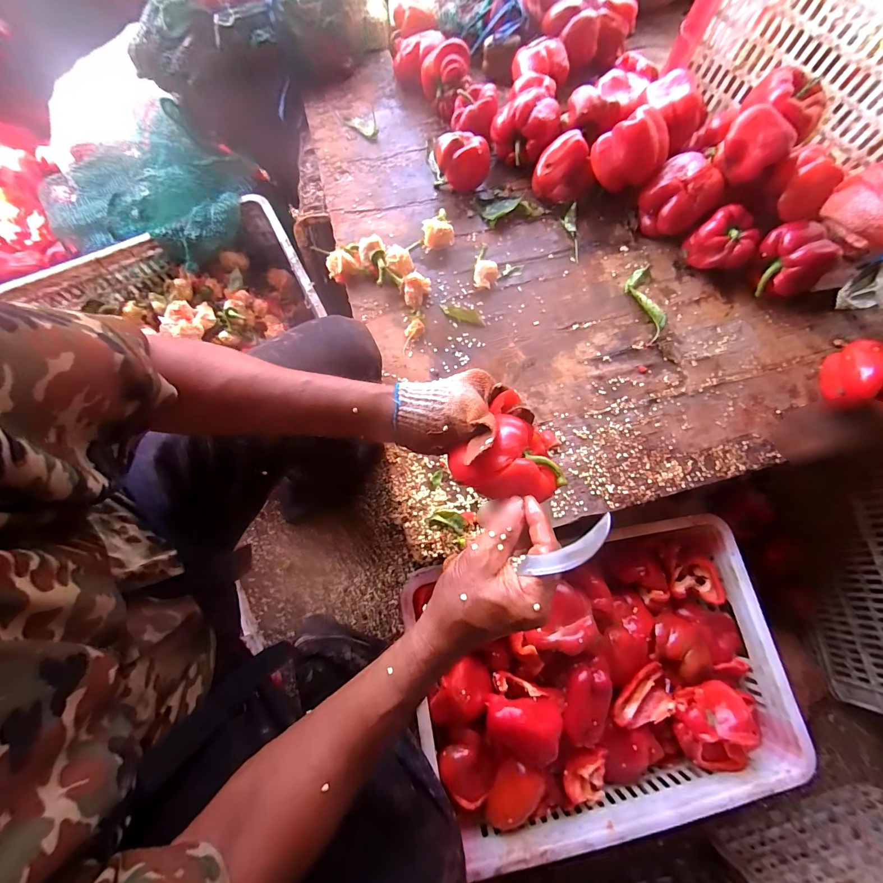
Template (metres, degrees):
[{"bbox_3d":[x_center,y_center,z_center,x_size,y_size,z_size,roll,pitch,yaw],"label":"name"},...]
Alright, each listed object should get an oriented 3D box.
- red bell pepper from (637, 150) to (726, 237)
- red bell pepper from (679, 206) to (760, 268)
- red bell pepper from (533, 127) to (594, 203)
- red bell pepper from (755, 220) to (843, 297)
[{"bbox_3d":[0.371,-0.378,0.617,0.087,0.097,0.090,0,74,-2],"label":"red bell pepper"},{"bbox_3d":[0.439,-0.305,0.611,0.077,0.080,0.079,0,74,-2],"label":"red bell pepper"},{"bbox_3d":[0.202,-0.443,0.639,0.079,0.078,0.073,0,74,-2],"label":"red bell pepper"},{"bbox_3d":[0.530,-0.274,0.599,0.082,0.088,0.091,-20,75,-7],"label":"red bell pepper"}]

